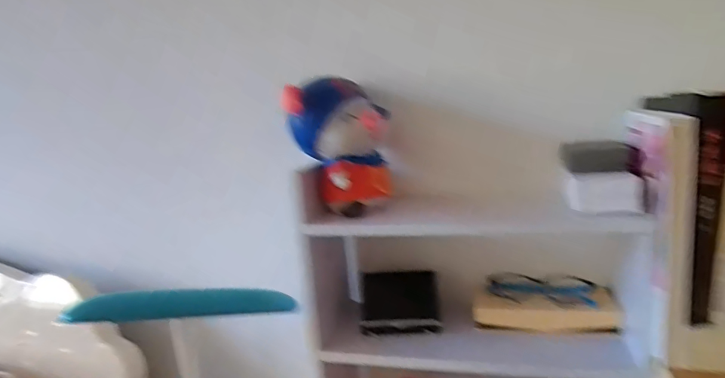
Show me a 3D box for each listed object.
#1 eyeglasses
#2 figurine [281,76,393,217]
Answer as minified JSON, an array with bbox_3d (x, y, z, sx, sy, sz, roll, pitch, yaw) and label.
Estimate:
[{"bbox_3d":[0.230,0.129,0.605,0.129,0.036,0.026,1,12,32],"label":"eyeglasses"},{"bbox_3d":[-0.027,-0.052,0.587,0.124,0.157,0.087,-6,10,1],"label":"figurine"}]

